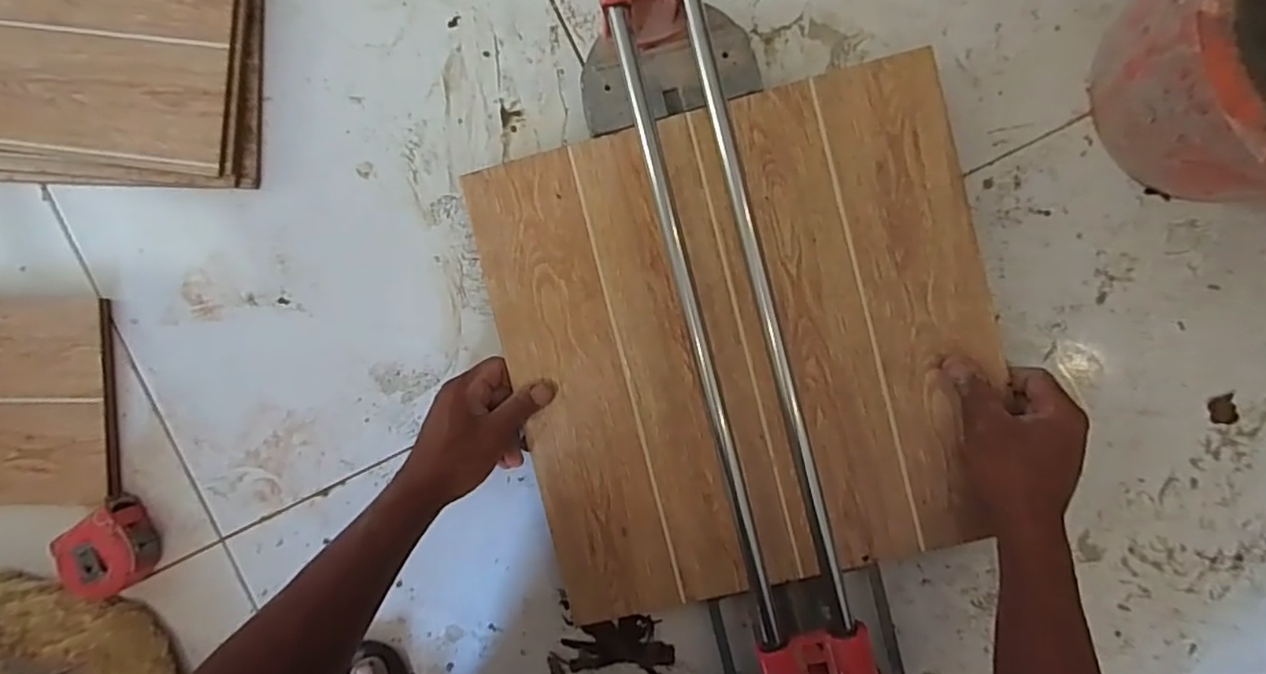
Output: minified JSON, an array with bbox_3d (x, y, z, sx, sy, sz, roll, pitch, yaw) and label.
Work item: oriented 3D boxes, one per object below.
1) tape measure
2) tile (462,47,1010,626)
[{"bbox_3d":[-0.477,0.195,0.574,0.073,0.039,0.075,-30,91,4],"label":"tape measure"},{"bbox_3d":[0.094,0.010,0.522,0.389,0.010,0.389,-14,92,4],"label":"tile"}]

